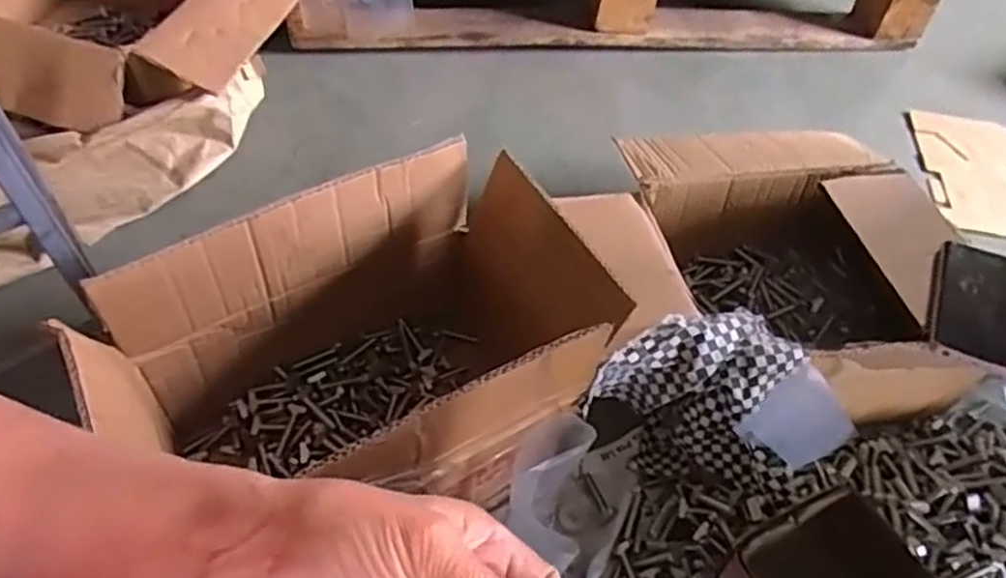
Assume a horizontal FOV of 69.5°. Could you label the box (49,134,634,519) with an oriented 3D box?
[{"bbox_3d":[-0.129,0.084,0.647,0.385,0.262,0.248,-21,61,-23],"label":"box"}]

